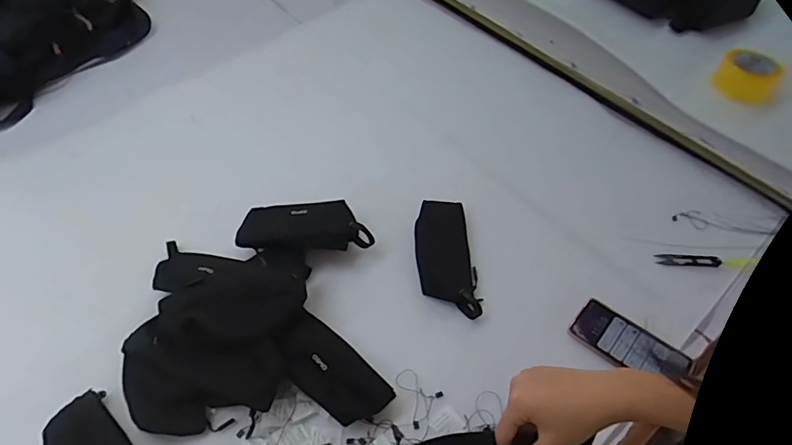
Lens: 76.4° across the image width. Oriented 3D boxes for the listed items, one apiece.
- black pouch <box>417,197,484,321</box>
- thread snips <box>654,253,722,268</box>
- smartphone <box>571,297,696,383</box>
[{"bbox_3d":[0.081,0.053,0.839,0.094,0.047,0.221,-5,53,-3],"label":"black pouch"},{"bbox_3d":[0.488,0.064,0.844,0.100,0.012,0.026,4,52,1],"label":"thread snips"},{"bbox_3d":[0.345,0.183,0.746,0.162,0.010,0.079,33,59,22],"label":"smartphone"}]

